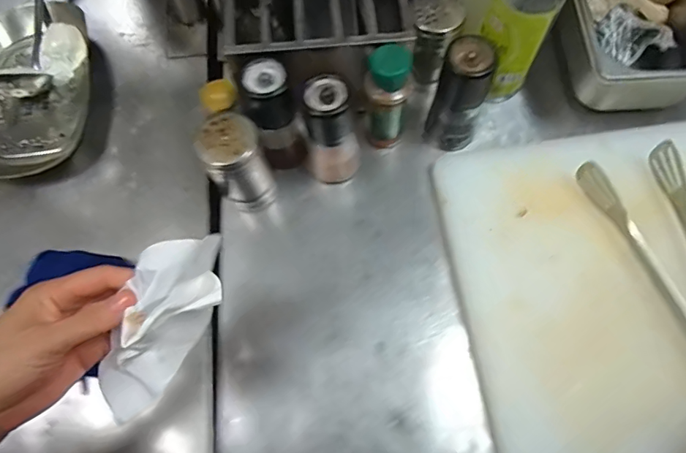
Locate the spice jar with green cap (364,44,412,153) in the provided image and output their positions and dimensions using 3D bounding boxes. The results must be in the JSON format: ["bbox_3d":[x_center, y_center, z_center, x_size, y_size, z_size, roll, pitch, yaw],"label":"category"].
[{"bbox_3d":[0.047,-0.142,0.515,0.043,0.134,0.052,6,68,3],"label":"spice jar with green cap"}]

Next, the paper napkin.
[{"bbox_3d":[-0.120,0.069,0.317,0.045,0.062,0.128,30,106,12],"label":"paper napkin"}]

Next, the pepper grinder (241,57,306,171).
[{"bbox_3d":[-0.074,-0.114,0.500,0.048,0.125,0.052,-22,69,-8],"label":"pepper grinder"}]

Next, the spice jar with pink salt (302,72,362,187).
[{"bbox_3d":[-0.011,-0.095,0.494,0.052,0.138,0.045,-9,68,-3],"label":"spice jar with pink salt"}]

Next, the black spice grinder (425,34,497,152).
[{"bbox_3d":[0.124,-0.135,0.499,0.054,0.128,0.046,20,70,9],"label":"black spice grinder"}]

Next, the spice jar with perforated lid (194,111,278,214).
[{"bbox_3d":[-0.111,-0.062,0.497,0.059,0.114,0.058,0,68,1],"label":"spice jar with perforated lid"}]

